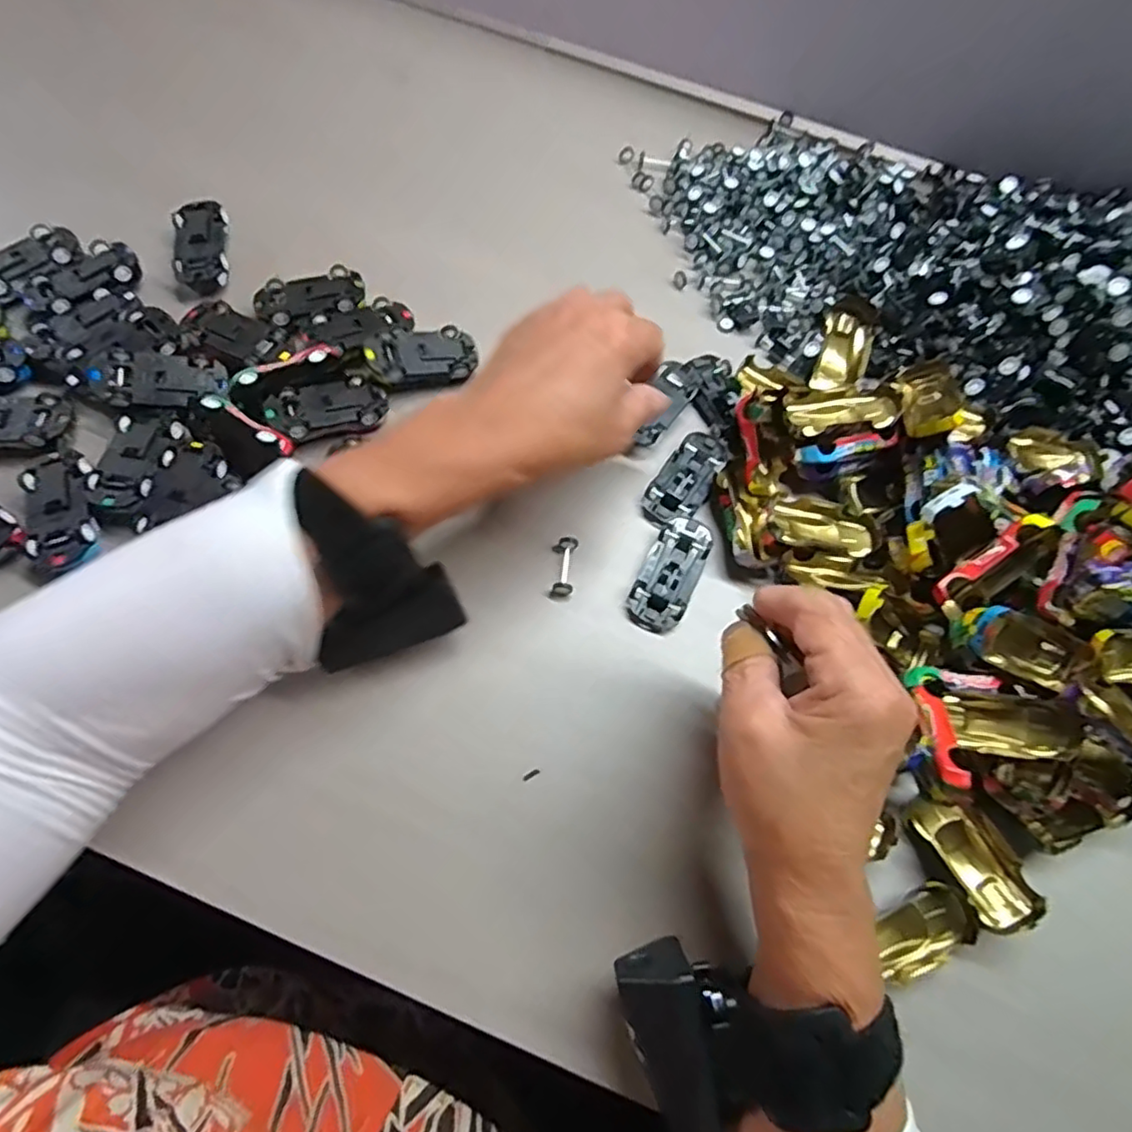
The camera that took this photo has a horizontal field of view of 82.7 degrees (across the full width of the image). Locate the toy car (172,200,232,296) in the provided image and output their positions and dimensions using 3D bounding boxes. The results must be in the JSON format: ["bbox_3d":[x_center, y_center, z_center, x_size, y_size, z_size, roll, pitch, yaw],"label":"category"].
[{"bbox_3d":[-0.226,-0.199,0.402,0.030,0.013,0.064,-8,70,-9],"label":"toy car"}]

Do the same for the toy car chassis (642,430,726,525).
[{"bbox_3d":[0.071,-0.053,0.373,0.030,0.015,0.064,33,69,7],"label":"toy car chassis"}]

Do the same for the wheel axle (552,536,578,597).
[{"bbox_3d":[0.000,0.000,0.350,0.011,0.008,0.033,10,68,-2],"label":"wheel axle"}]

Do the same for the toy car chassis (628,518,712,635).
[{"bbox_3d":[0.058,0.002,0.349,0.030,0.013,0.066,26,68,4],"label":"toy car chassis"}]

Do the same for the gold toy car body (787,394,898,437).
[{"bbox_3d":[0.161,-0.089,0.376,0.055,0.013,0.028,-5,69,-8],"label":"gold toy car body"}]

